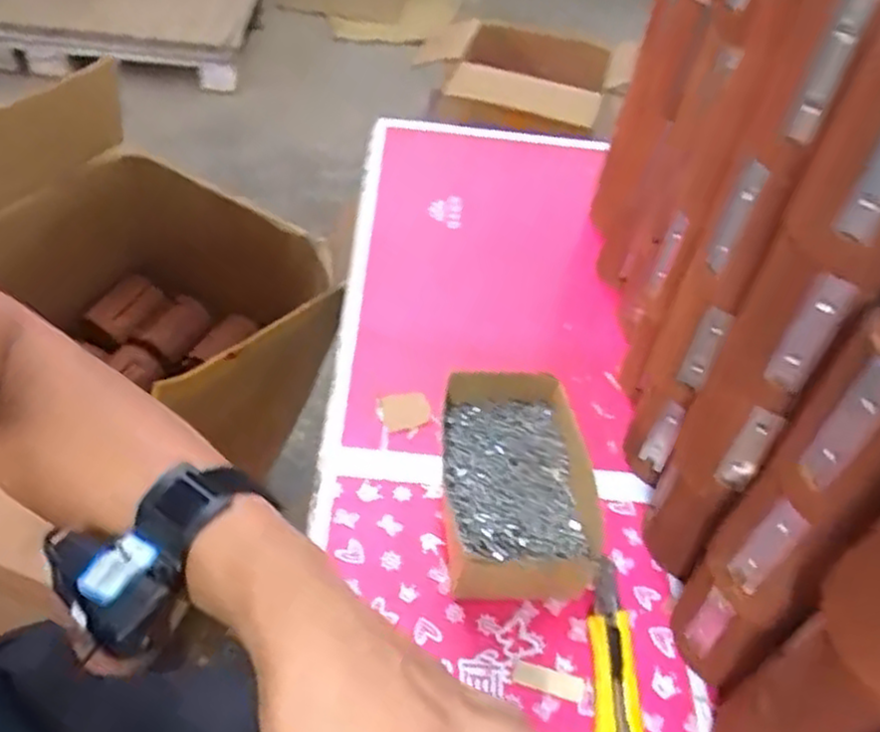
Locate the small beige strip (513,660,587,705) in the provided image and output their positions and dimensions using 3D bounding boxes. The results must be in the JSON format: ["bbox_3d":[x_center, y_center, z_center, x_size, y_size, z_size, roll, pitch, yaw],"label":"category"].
[{"bbox_3d":[0.074,0.216,0.513,0.048,0.004,0.017,16,46,9],"label":"small beige strip"}]

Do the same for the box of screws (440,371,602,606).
[{"bbox_3d":[0.063,0.093,0.587,0.119,0.061,0.174,2,46,-4],"label":"box of screws"}]

